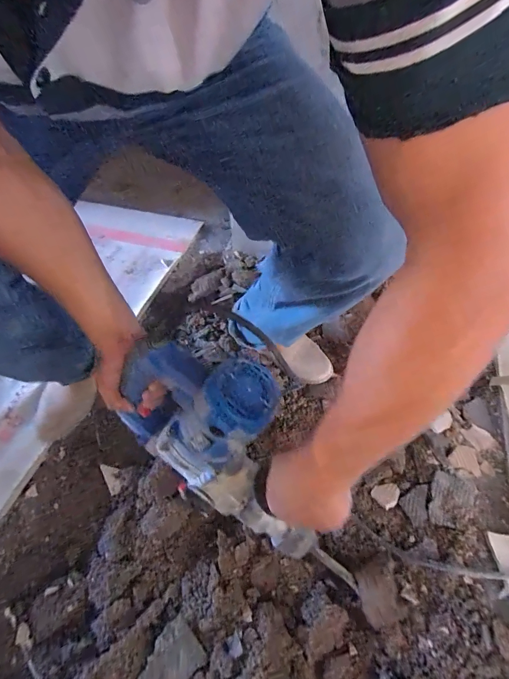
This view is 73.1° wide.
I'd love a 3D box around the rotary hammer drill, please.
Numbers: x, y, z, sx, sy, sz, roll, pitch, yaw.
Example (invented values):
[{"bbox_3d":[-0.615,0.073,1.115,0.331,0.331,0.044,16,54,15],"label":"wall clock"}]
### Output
[{"bbox_3d":[0.000,0.155,0.417,0.386,0.241,0.112,45,44,14],"label":"rotary hammer drill"}]

